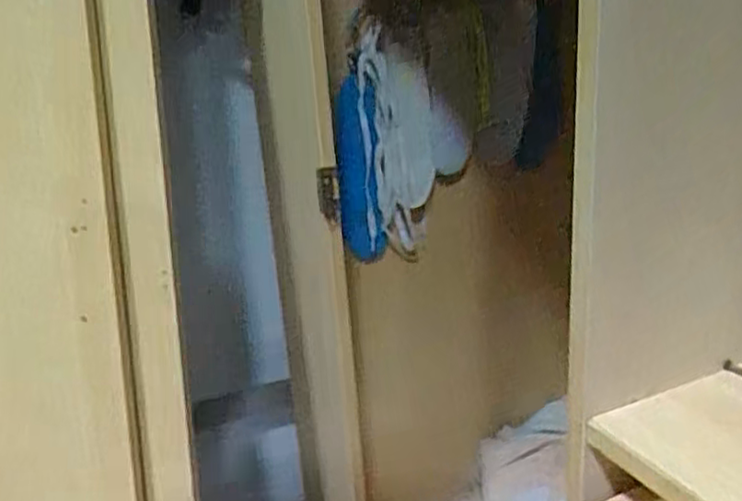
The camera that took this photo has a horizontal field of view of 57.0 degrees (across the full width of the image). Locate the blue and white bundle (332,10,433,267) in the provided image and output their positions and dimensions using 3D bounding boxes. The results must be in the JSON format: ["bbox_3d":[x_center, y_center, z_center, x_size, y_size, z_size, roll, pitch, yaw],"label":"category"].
[{"bbox_3d":[0.022,-0.135,0.944,0.095,0.314,0.151,2,20,19],"label":"blue and white bundle"}]

